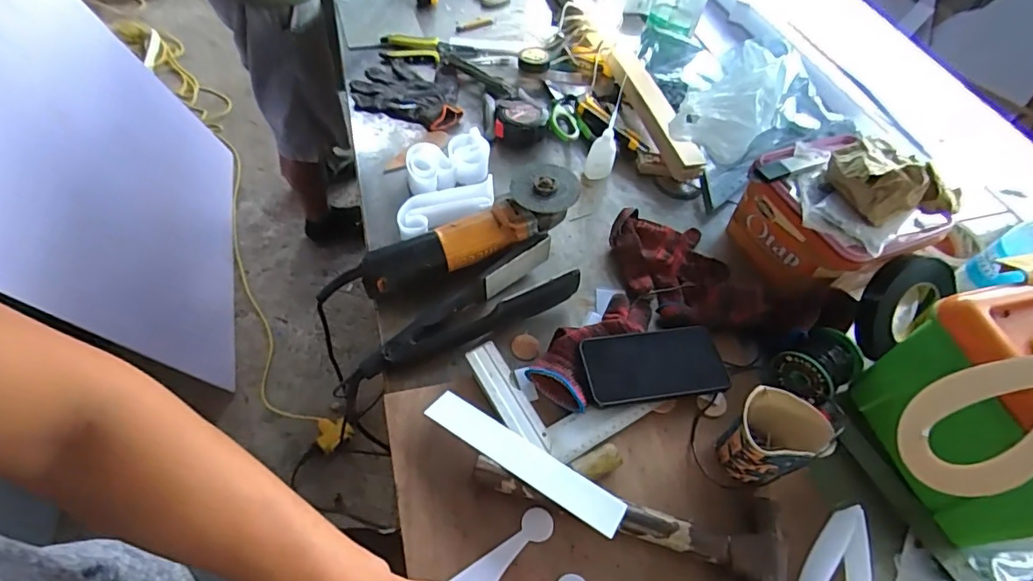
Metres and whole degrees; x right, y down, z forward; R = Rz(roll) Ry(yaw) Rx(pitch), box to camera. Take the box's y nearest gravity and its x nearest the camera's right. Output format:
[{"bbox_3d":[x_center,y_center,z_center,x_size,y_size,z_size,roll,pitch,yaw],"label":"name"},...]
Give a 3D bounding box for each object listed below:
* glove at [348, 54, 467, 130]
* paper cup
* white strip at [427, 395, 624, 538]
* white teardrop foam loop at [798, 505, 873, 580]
[{"bbox_3d":[-0.170,-0.329,0.863,0.178,0.025,0.141,17,56,7],"label":"glove"},{"bbox_3d":[0.245,0.147,0.515,0.075,0.094,0.071,2,55,-3],"label":"paper cup"},{"bbox_3d":[0.006,0.160,0.500,0.207,0.006,0.039,28,43,19],"label":"white strip"},{"bbox_3d":[0.292,0.262,0.480,0.044,0.044,0.131,25,57,12],"label":"white teardrop foam loop"}]

